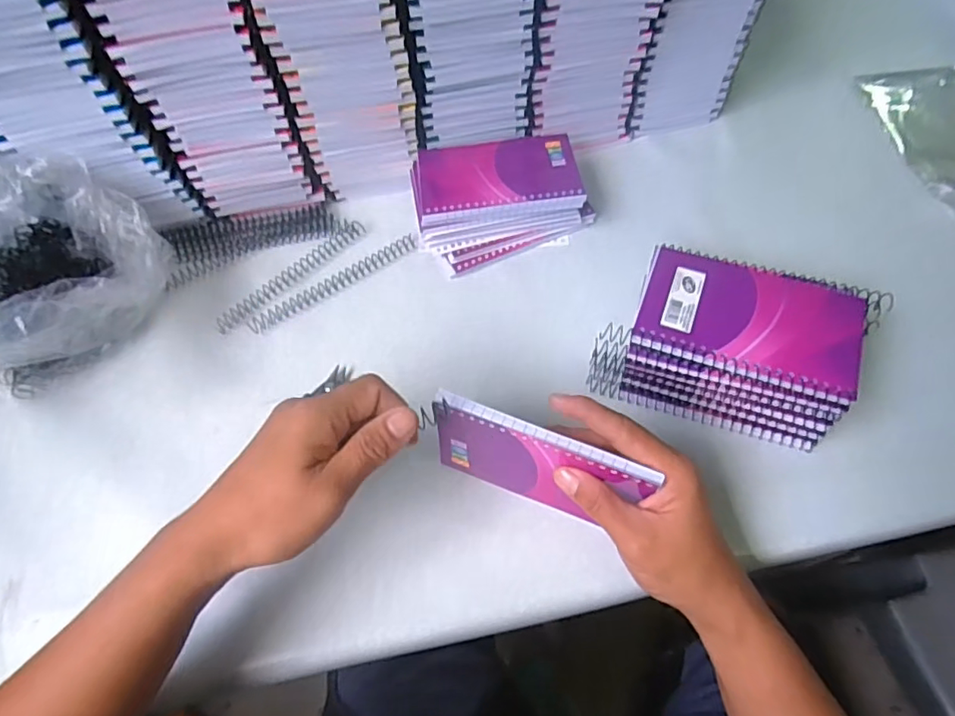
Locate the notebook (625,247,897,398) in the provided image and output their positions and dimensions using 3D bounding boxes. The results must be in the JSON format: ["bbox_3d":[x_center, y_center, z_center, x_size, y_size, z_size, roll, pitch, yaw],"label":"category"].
[{"bbox_3d":[0.180,-0.027,0.347,0.142,0.012,0.092,17,62,13],"label":"notebook"}]

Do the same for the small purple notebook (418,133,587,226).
[{"bbox_3d":[0.017,-0.153,0.454,0.130,0.012,0.086,-5,61,1],"label":"small purple notebook"}]

